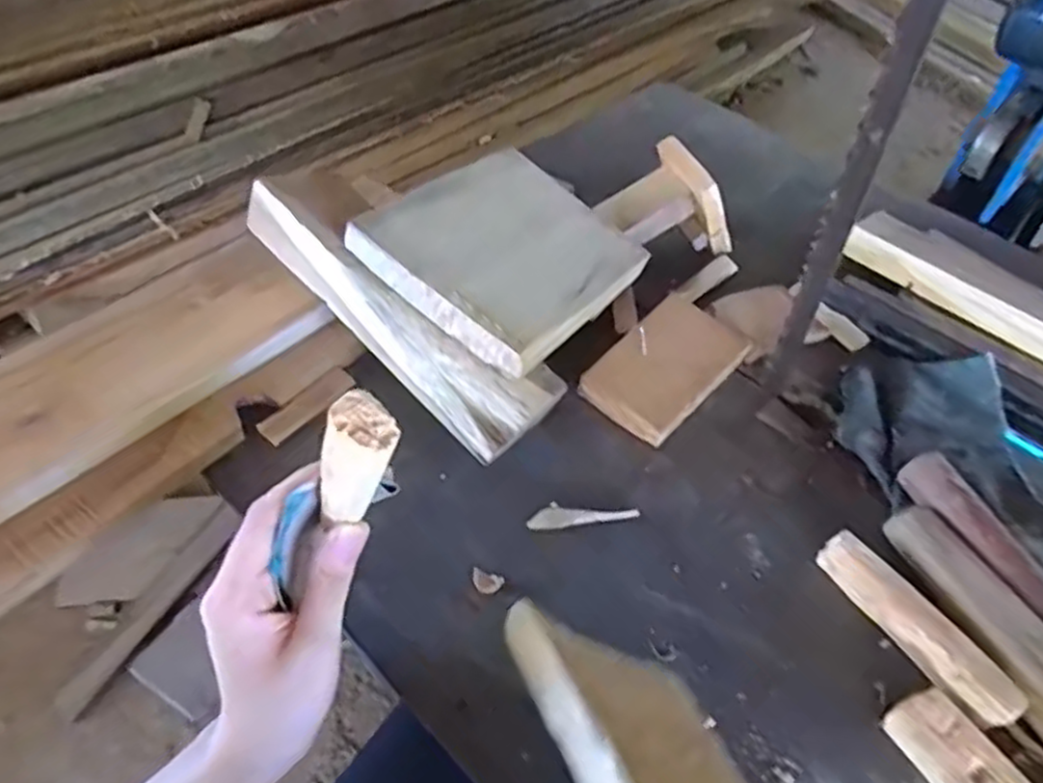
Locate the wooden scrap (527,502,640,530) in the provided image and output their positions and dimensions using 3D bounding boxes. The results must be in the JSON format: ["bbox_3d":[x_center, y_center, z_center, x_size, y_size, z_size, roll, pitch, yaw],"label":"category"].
[{"bbox_3d":[0.037,0.073,0.444,0.067,0.004,0.015,-6,49,-10],"label":"wooden scrap"}]

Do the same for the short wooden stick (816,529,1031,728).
[{"bbox_3d":[0.212,0.125,0.397,0.025,0.025,0.113,-23,54,-23],"label":"short wooden stick"}]

